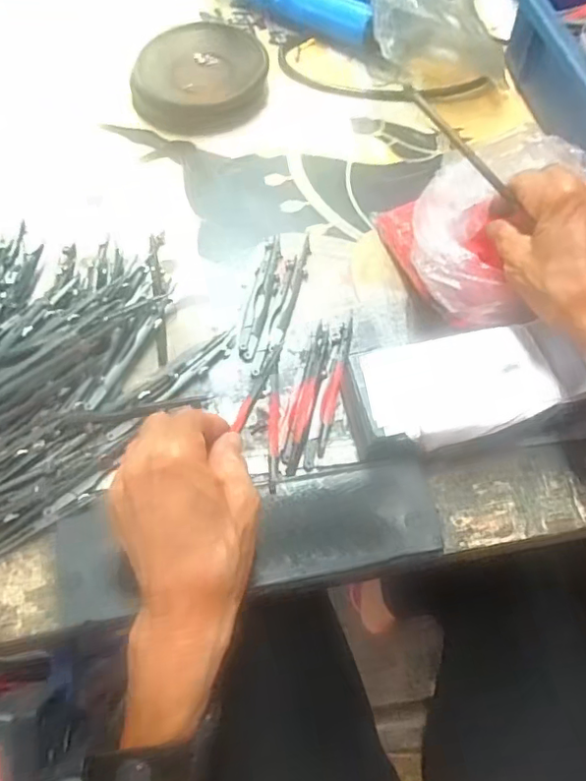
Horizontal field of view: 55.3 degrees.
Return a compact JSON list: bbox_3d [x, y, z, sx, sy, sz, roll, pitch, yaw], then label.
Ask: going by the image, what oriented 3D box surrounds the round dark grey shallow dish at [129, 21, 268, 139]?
[{"bbox_3d":[-0.083,-0.280,0.499,0.117,0.032,0.103,-8,64,-6],"label":"round dark grey shallow dish"}]

